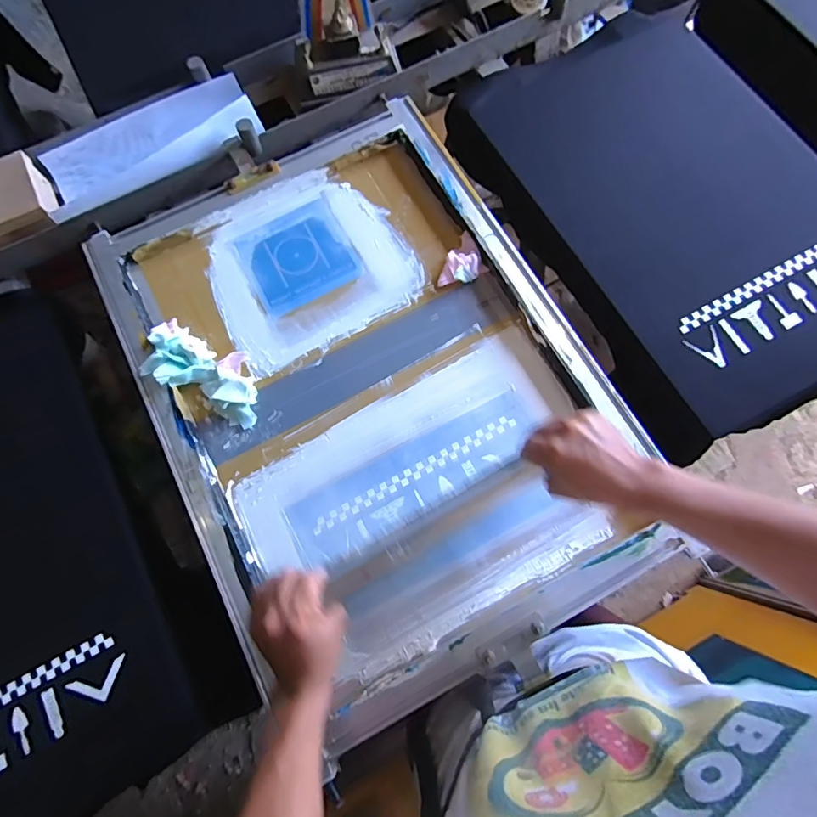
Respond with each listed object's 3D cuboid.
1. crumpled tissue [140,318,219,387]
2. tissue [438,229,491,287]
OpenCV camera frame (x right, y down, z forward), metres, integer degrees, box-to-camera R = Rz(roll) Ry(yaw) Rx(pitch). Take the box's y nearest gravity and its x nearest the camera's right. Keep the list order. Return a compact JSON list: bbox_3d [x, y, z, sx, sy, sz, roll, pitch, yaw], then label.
[{"bbox_3d":[-0.304,-0.079,0.648,0.086,0.032,0.103,-13,73,1],"label":"crumpled tissue"},{"bbox_3d":[0.067,-0.204,0.679,0.070,0.021,0.067,-25,73,-3],"label":"tissue"}]

